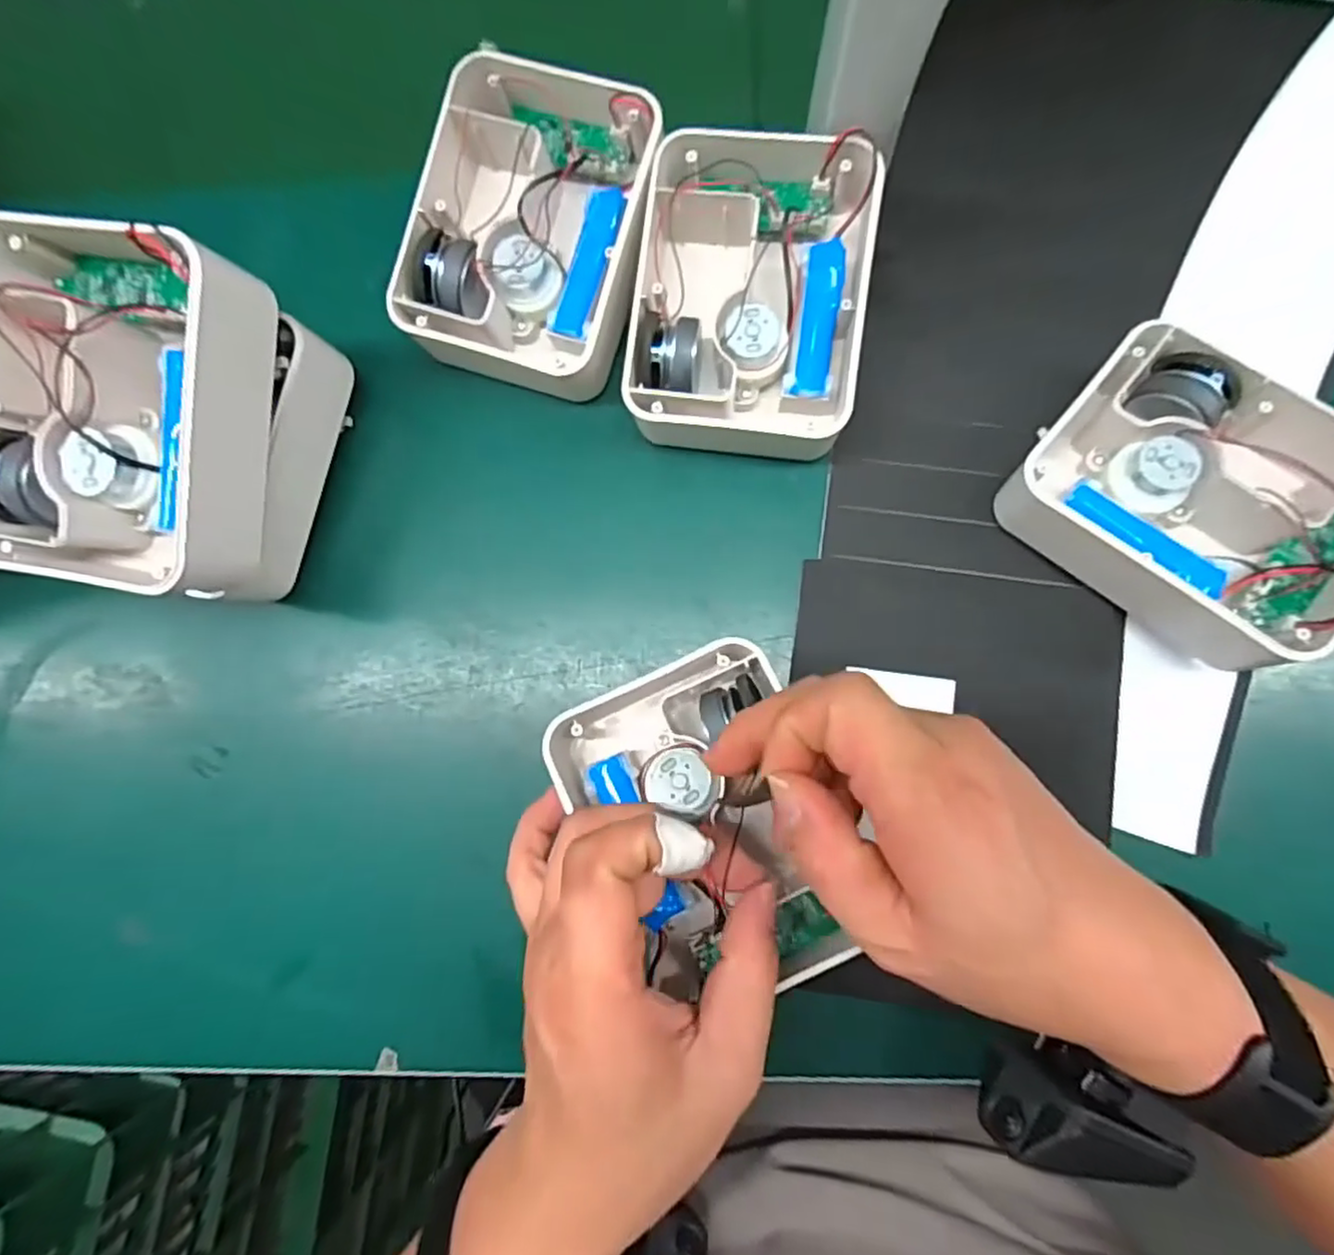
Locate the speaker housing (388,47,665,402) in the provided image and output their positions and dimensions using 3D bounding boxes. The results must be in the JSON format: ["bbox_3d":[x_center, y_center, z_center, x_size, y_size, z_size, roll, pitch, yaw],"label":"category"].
[{"bbox_3d":[-0.060,-0.184,0.311,0.106,0.061,0.139,14,85,5],"label":"speaker housing"}]

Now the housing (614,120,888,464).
[{"bbox_3d":[0.038,-0.148,0.299,0.101,0.048,0.137,7,84,4],"label":"housing"}]

